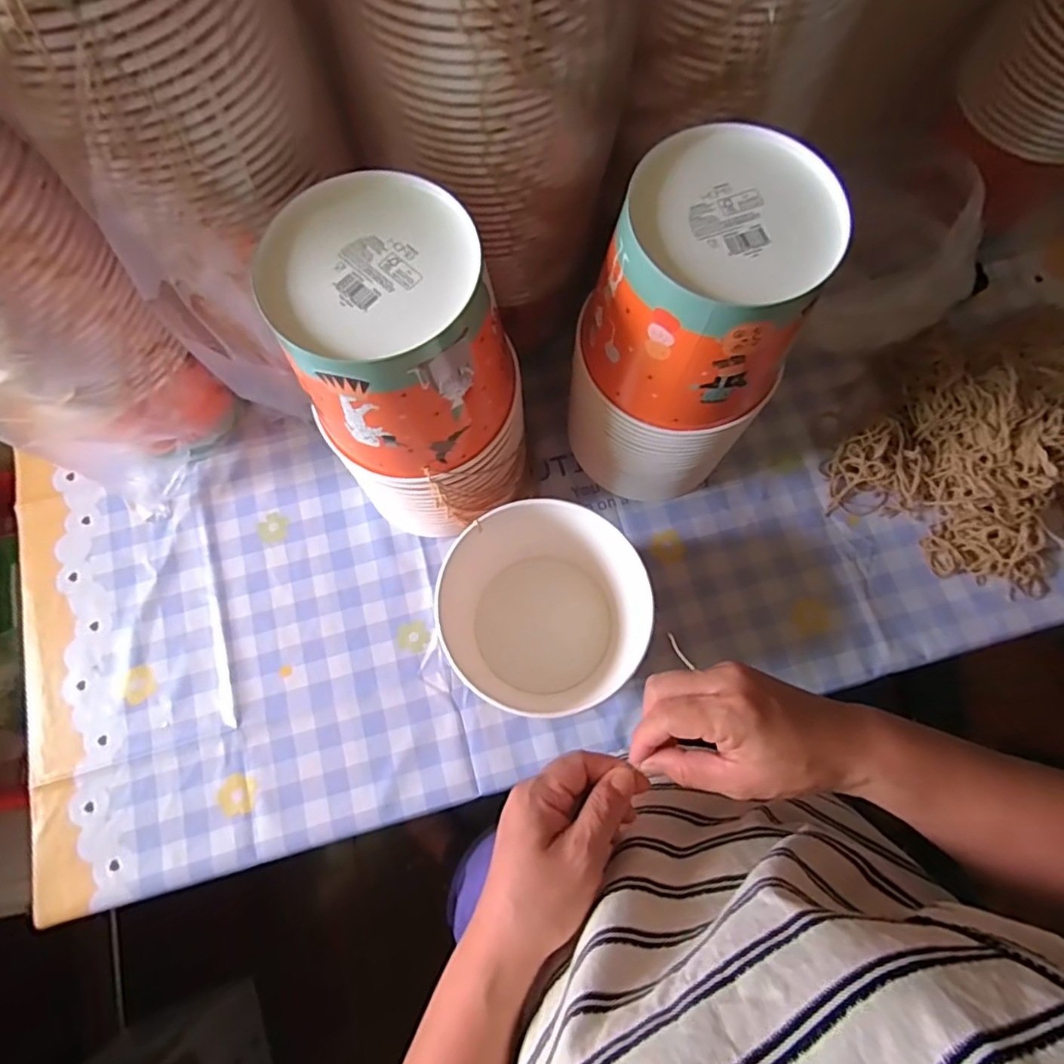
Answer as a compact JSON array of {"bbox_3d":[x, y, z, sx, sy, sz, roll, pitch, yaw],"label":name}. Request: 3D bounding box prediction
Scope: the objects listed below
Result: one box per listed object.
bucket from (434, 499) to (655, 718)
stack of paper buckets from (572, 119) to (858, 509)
[{"bbox_3d":[0.014,0.066,0.507,0.157,0.133,0.141,21,76,8],"label":"bucket"},{"bbox_3d":[0.121,-0.142,0.462,0.137,0.257,0.139,24,78,6],"label":"stack of paper buckets"}]

